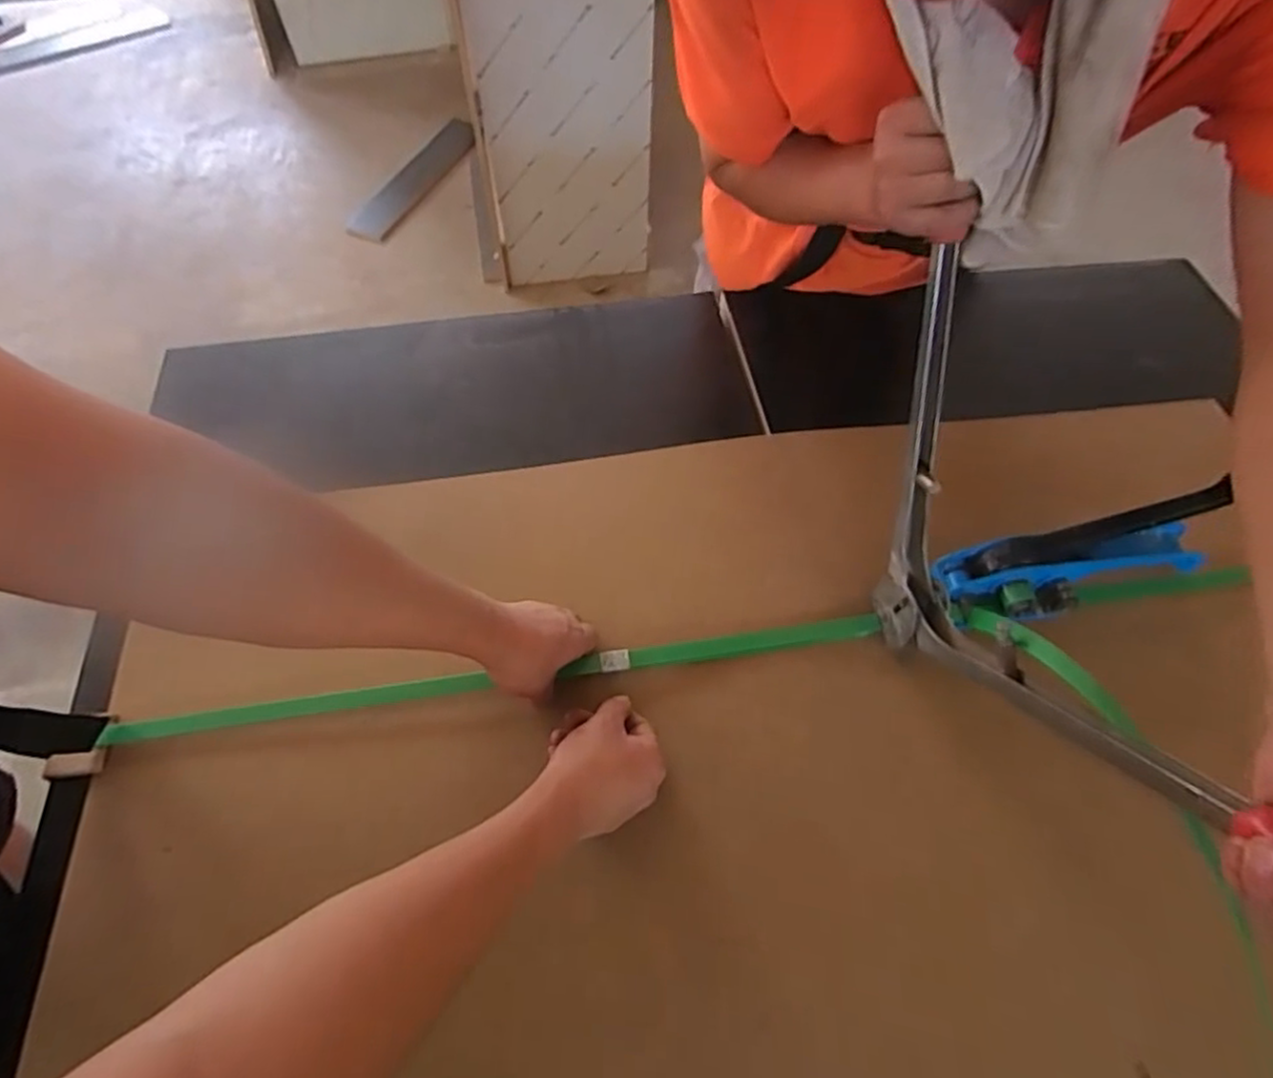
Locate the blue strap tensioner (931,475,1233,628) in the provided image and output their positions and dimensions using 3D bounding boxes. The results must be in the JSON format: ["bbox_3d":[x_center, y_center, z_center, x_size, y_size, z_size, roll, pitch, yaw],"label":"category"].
[{"bbox_3d":[0.425,0.014,0.631,0.266,0.107,0.070,-7,61,-6],"label":"blue strap tensioner"}]

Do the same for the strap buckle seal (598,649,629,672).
[{"bbox_3d":[-0.020,0.110,0.614,0.028,0.004,0.019,-5,60,-4],"label":"strap buckle seal"}]

